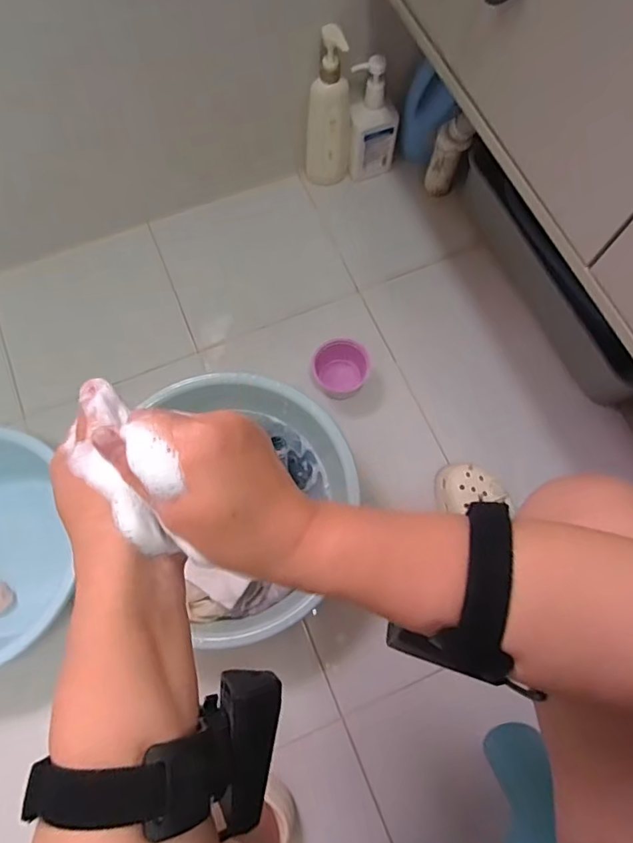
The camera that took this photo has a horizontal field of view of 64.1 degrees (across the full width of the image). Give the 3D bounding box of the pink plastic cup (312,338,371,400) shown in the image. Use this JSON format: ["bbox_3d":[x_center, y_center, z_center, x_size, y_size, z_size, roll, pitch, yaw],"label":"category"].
[{"bbox_3d":[0.040,-0.084,0.805,0.087,0.062,0.077,-6,72,-2],"label":"pink plastic cup"}]

